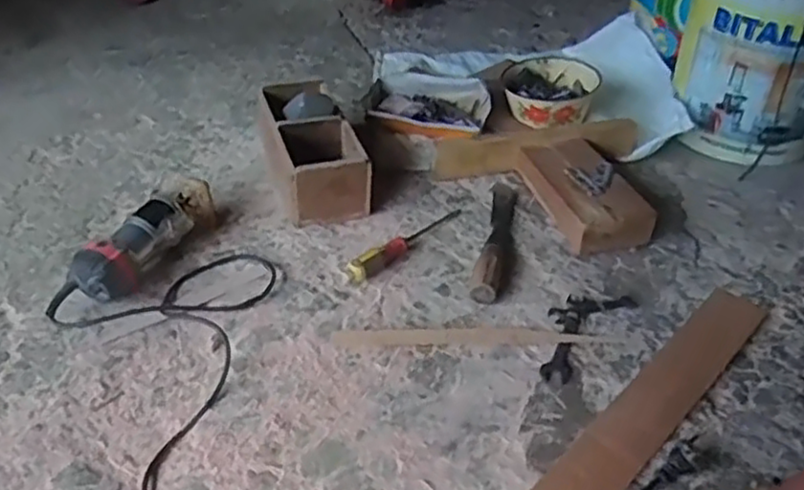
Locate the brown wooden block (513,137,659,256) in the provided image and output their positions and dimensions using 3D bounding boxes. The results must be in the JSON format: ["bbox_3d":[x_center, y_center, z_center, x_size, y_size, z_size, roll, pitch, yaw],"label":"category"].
[{"bbox_3d":[0.289,-0.084,1.148,0.134,0.063,0.246,-12,40,-12],"label":"brown wooden block"}]

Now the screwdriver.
[{"bbox_3d":[0.008,-0.013,1.081,0.030,0.035,0.235,28,48,32],"label":"screwdriver"}]

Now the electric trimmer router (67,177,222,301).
[{"bbox_3d":[-0.368,-0.009,1.041,0.080,0.074,0.233,18,43,23],"label":"electric trimmer router"}]

